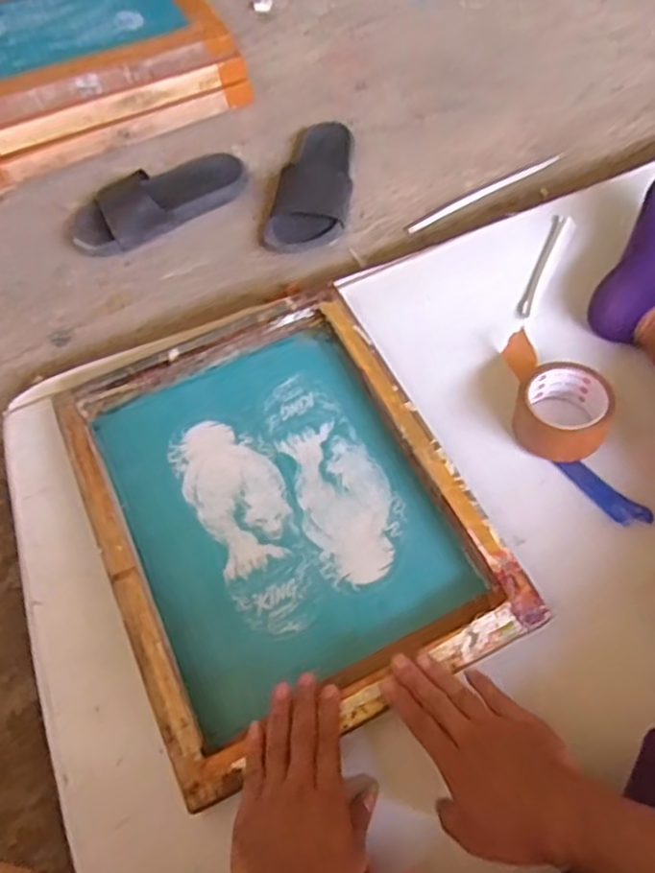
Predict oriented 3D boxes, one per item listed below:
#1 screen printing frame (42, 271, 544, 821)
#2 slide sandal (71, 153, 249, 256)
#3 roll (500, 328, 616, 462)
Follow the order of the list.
[{"bbox_3d":[-0.051,0.071,0.699,0.342,0.054,0.429,-25,61,-10],"label":"screen printing frame"},{"bbox_3d":[-0.259,-0.366,1.049,0.276,0.063,0.108,-29,62,-12],"label":"slide sandal"},{"bbox_3d":[0.249,-0.045,0.752,0.095,0.056,0.148,-2,60,3],"label":"roll"}]

